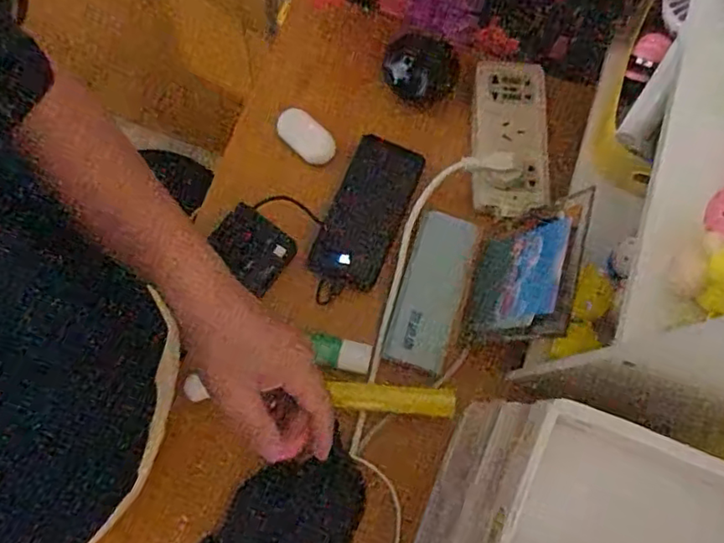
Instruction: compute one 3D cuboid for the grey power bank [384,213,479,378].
[{"bbox_3d":[0.069,0.019,0.595,0.060,0.011,0.155,19,75,0],"label":"grey power bank"}]

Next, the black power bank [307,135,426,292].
[{"bbox_3d":[0.006,-0.062,0.624,0.072,0.011,0.163,22,75,1],"label":"black power bank"}]

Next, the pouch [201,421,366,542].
[{"bbox_3d":[-0.068,0.233,0.532,0.109,0.029,0.166,34,76,4],"label":"pouch"}]

